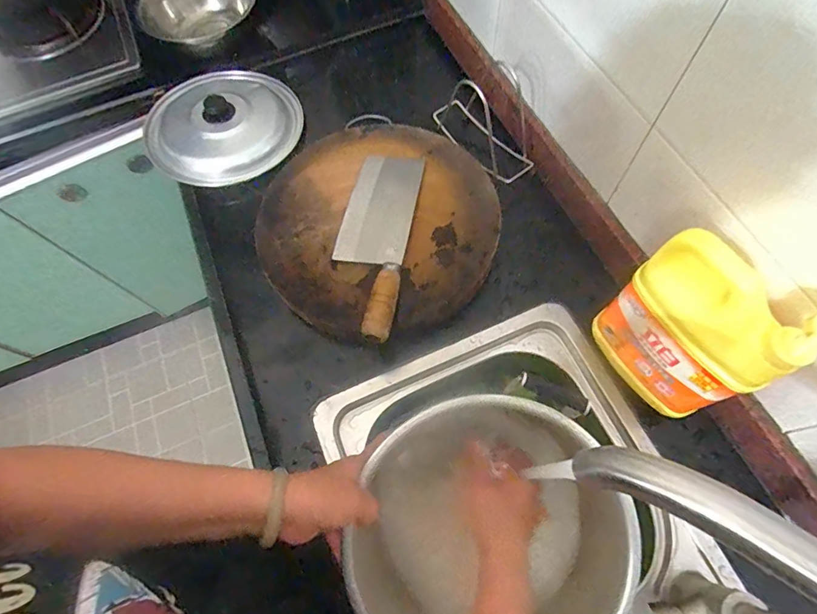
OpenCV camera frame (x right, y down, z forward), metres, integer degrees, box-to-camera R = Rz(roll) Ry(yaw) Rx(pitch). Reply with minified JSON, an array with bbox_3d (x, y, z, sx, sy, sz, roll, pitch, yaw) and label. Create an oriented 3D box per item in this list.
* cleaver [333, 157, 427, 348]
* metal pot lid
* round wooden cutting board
[{"bbox_3d":[-0.047,-0.097,0.597,0.096,0.034,0.292,7,67,7],"label":"cleaver"},{"bbox_3d":[-0.313,-0.314,0.758,0.251,0.069,0.243,38,73,18],"label":"metal pot lid"},{"bbox_3d":[-0.043,-0.120,0.642,0.326,0.051,0.338,-1,66,3],"label":"round wooden cutting board"}]

